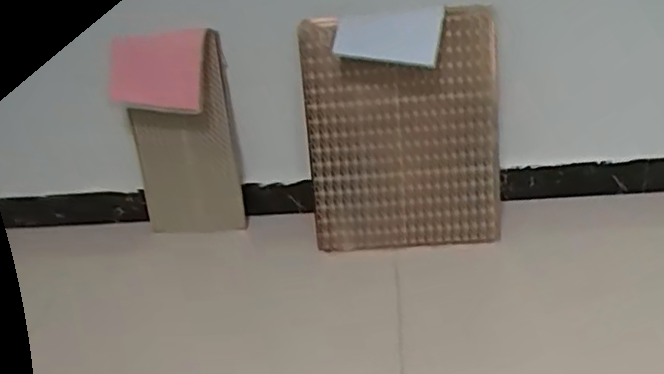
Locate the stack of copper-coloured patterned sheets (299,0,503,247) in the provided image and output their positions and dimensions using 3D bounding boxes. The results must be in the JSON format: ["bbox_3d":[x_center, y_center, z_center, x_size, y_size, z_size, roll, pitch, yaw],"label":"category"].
[{"bbox_3d":[0.154,-0.096,1.397,0.412,0.487,0.101,-5,29,3],"label":"stack of copper-coloured patterned sheets"}]

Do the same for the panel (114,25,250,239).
[{"bbox_3d":[-0.342,-0.102,1.480,0.250,0.514,0.077,3,38,5],"label":"panel"}]

